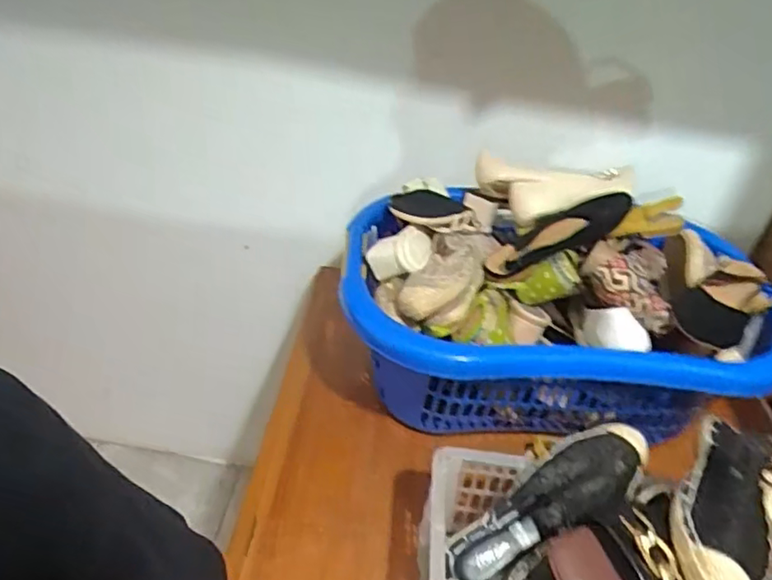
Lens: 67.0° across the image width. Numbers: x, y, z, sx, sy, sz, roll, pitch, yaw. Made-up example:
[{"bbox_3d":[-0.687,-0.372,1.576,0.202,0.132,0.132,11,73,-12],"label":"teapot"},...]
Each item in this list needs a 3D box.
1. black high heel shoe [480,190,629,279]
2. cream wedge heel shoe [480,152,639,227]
[{"bbox_3d":[0.246,-0.078,0.841,0.238,0.062,0.080,-26,48,-19],"label":"black high heel shoe"},{"bbox_3d":[0.269,-0.155,0.896,0.251,0.059,0.089,-4,39,-14],"label":"cream wedge heel shoe"}]

